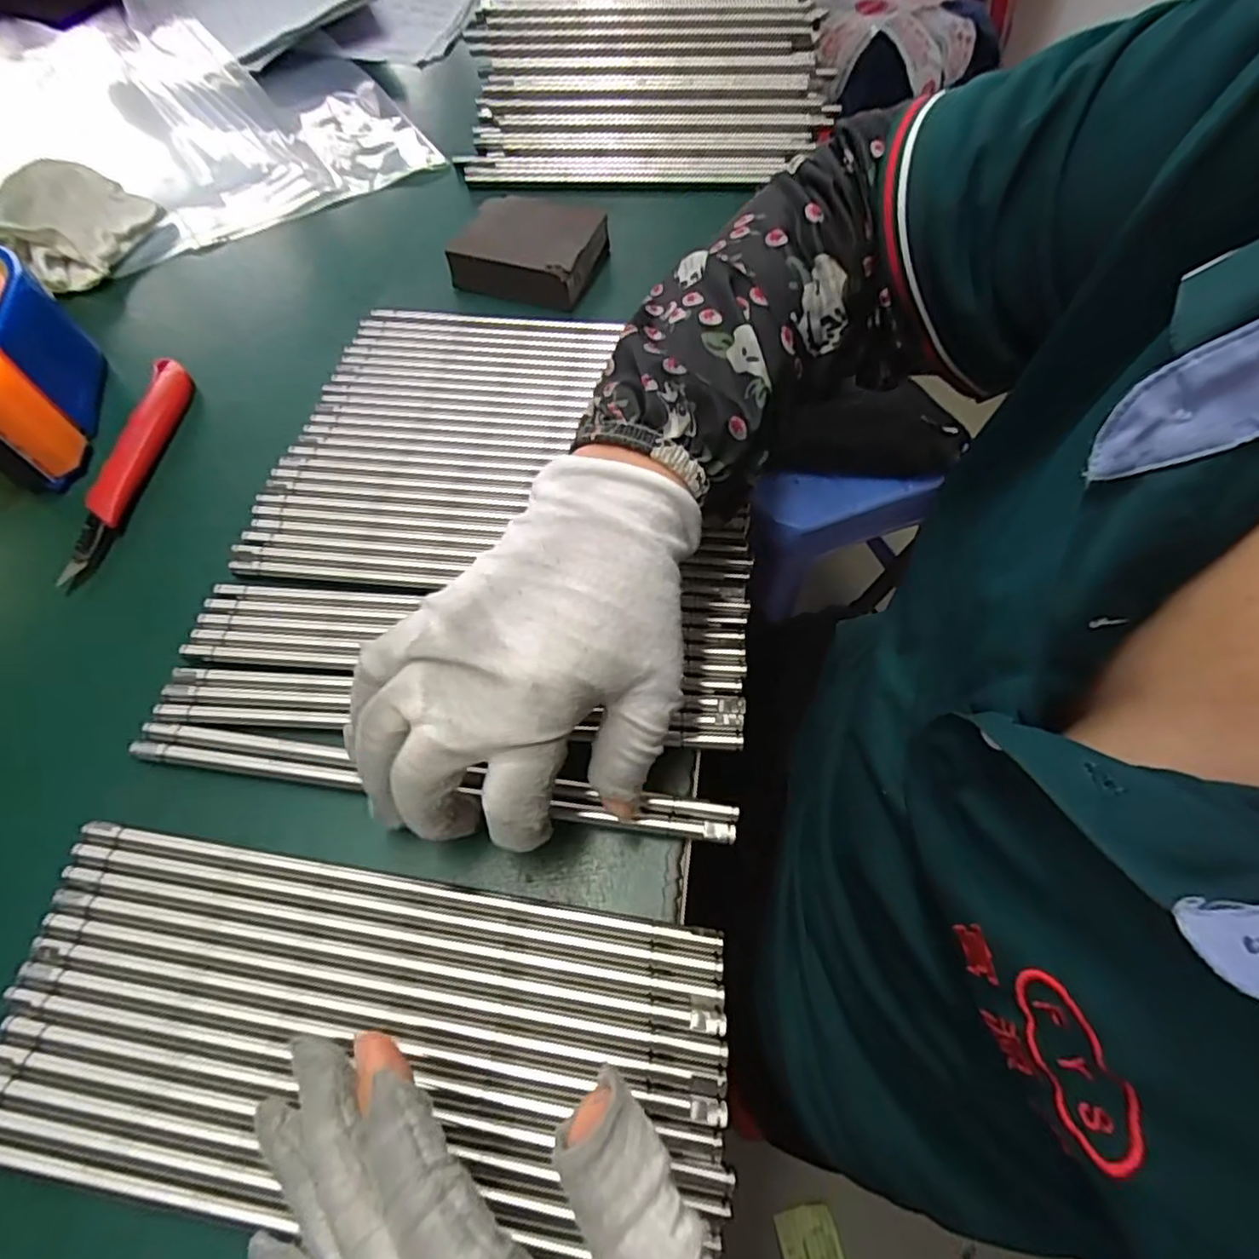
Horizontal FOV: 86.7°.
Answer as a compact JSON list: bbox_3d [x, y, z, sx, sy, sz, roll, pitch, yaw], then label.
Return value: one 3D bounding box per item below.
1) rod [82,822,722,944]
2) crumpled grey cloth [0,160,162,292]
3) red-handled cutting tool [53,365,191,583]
[{"bbox_3d":[-0.088,0.091,0.244,0.239,0.004,0.007,7,61,6],"label":"rod"},{"bbox_3d":[-0.380,-0.275,0.441,0.087,0.024,0.098,21,62,-9],"label":"crumpled grey cloth"},{"bbox_3d":[-0.266,-0.091,0.352,0.022,0.011,0.147,1,60,2],"label":"red-handled cutting tool"}]

